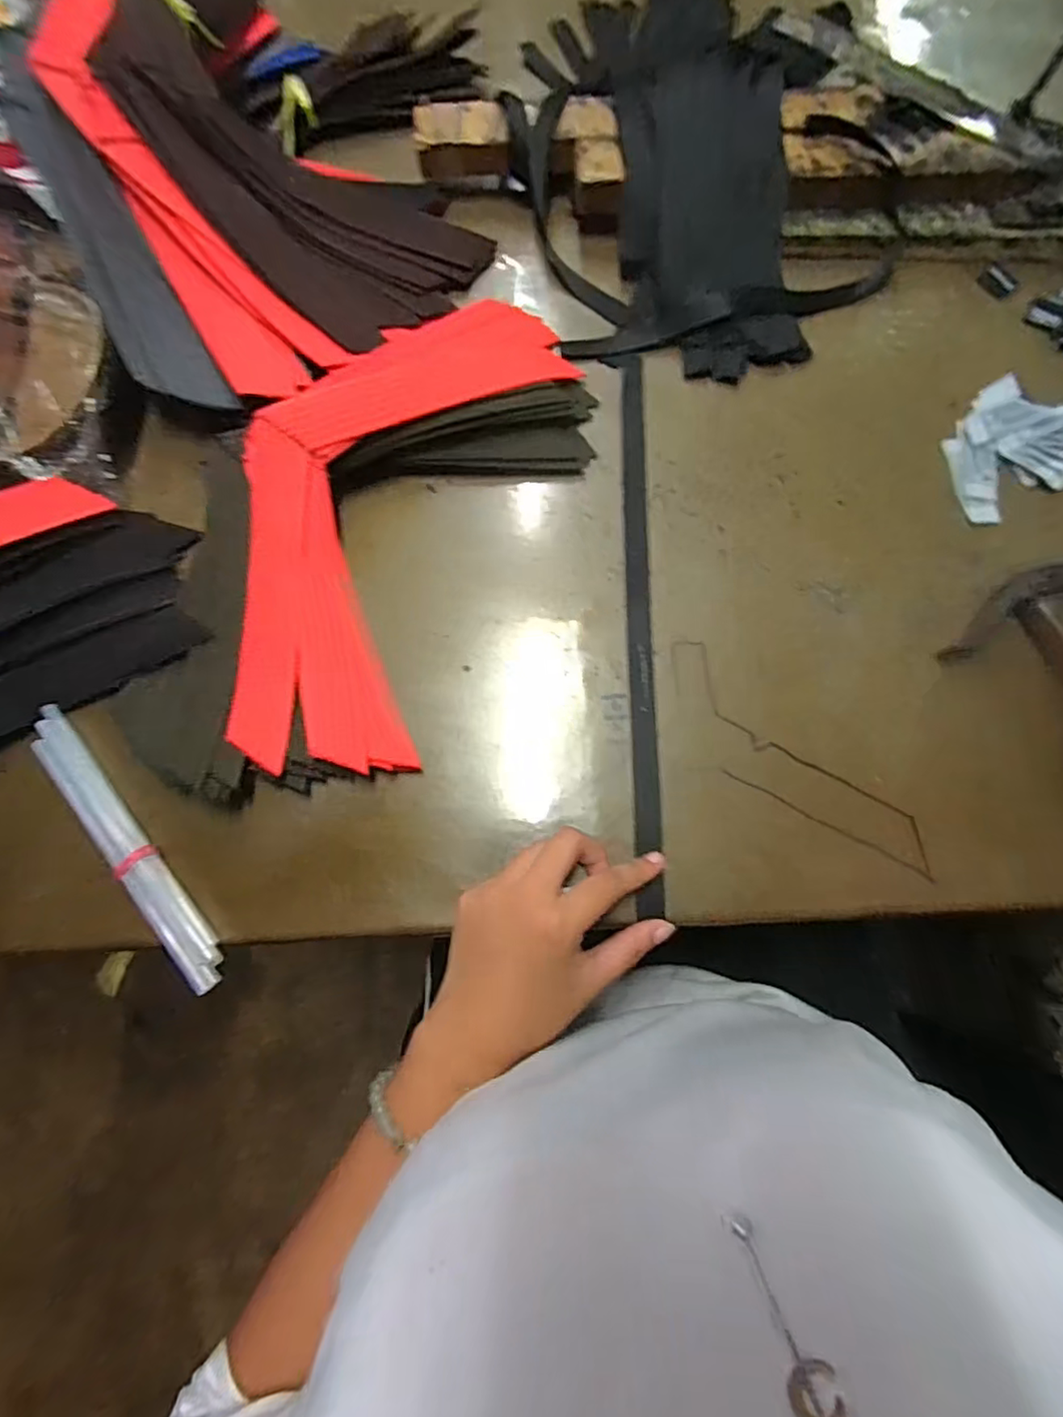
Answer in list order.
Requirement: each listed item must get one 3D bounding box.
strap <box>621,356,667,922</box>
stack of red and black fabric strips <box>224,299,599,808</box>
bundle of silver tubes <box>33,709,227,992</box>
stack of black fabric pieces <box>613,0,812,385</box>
[{"bbox_3d":[0.069,-0.061,0.383,0.016,0.005,0.365,0,78,1],"label":"strap"},{"bbox_3d":[-0.088,-0.123,0.377,0.169,0.024,0.350,30,79,-8],"label":"stack of red and black fabric strips"},{"bbox_3d":[-0.232,0.077,0.343,0.023,0.018,0.187,-40,79,-7],"label":"bundle of silver tubes"},{"bbox_3d":[0.113,-0.355,0.410,0.123,0.056,0.252,-10,99,-1],"label":"stack of black fabric pieces"}]

